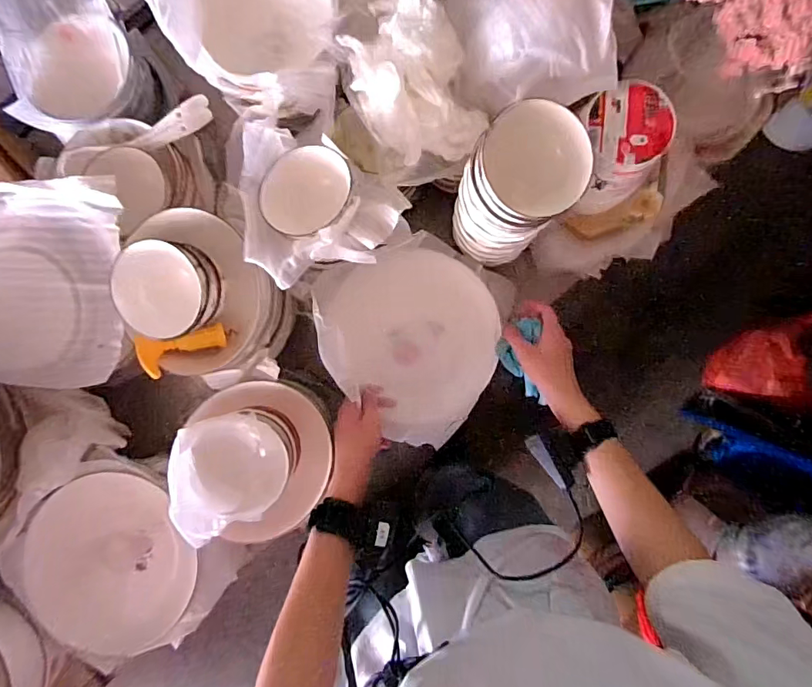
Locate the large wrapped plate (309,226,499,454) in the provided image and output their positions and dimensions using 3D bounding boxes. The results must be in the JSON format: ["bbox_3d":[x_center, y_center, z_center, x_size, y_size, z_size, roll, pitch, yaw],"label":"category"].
[{"bbox_3d":[0.015,-0.007,0.679,0.251,0.066,0.261,-24,89,2],"label":"large wrapped plate"}]

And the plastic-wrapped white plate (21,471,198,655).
[{"bbox_3d":[-0.433,0.322,0.675,0.242,0.028,0.252,-39,89,2],"label":"plastic-wrapped white plate"}]

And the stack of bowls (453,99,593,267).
[{"bbox_3d":[0.124,-0.178,0.552,0.120,0.198,0.116,-44,89,2],"label":"stack of bowls"}]

